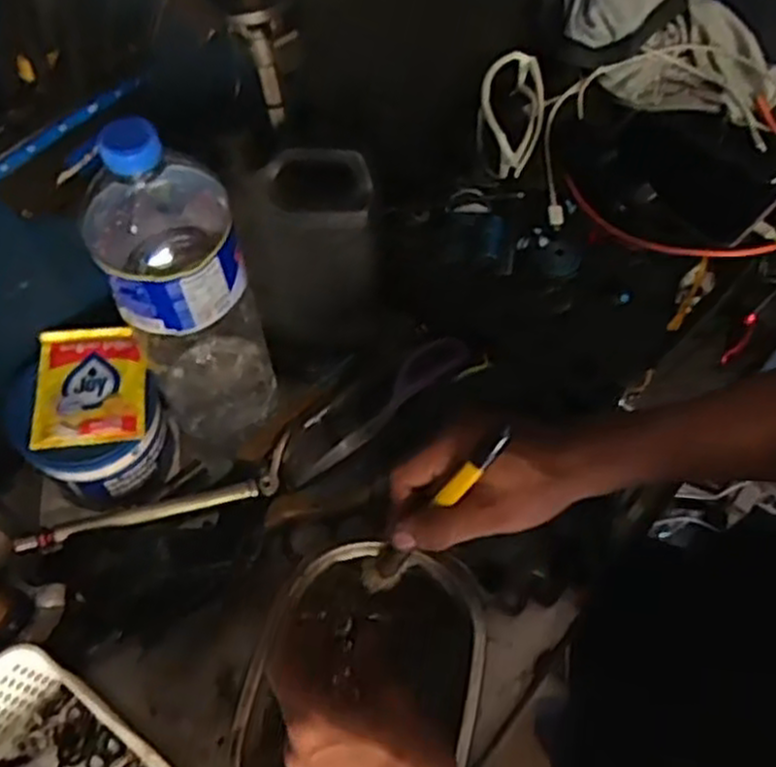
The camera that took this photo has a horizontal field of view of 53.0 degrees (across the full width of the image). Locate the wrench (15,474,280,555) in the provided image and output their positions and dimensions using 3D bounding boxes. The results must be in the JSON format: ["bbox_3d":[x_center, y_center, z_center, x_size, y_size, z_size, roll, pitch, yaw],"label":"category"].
[{"bbox_3d":[-0.183,0.102,0.603,0.196,0.021,0.017,-15,61,-8],"label":"wrench"}]

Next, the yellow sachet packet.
[{"bbox_3d":[-0.219,0.000,0.577,0.078,0.012,0.093,-5,60,-3],"label":"yellow sachet packet"}]

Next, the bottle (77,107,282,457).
[{"bbox_3d":[-0.139,-0.060,0.543,0.088,0.299,0.097,-18,62,-10],"label":"bottle"}]

